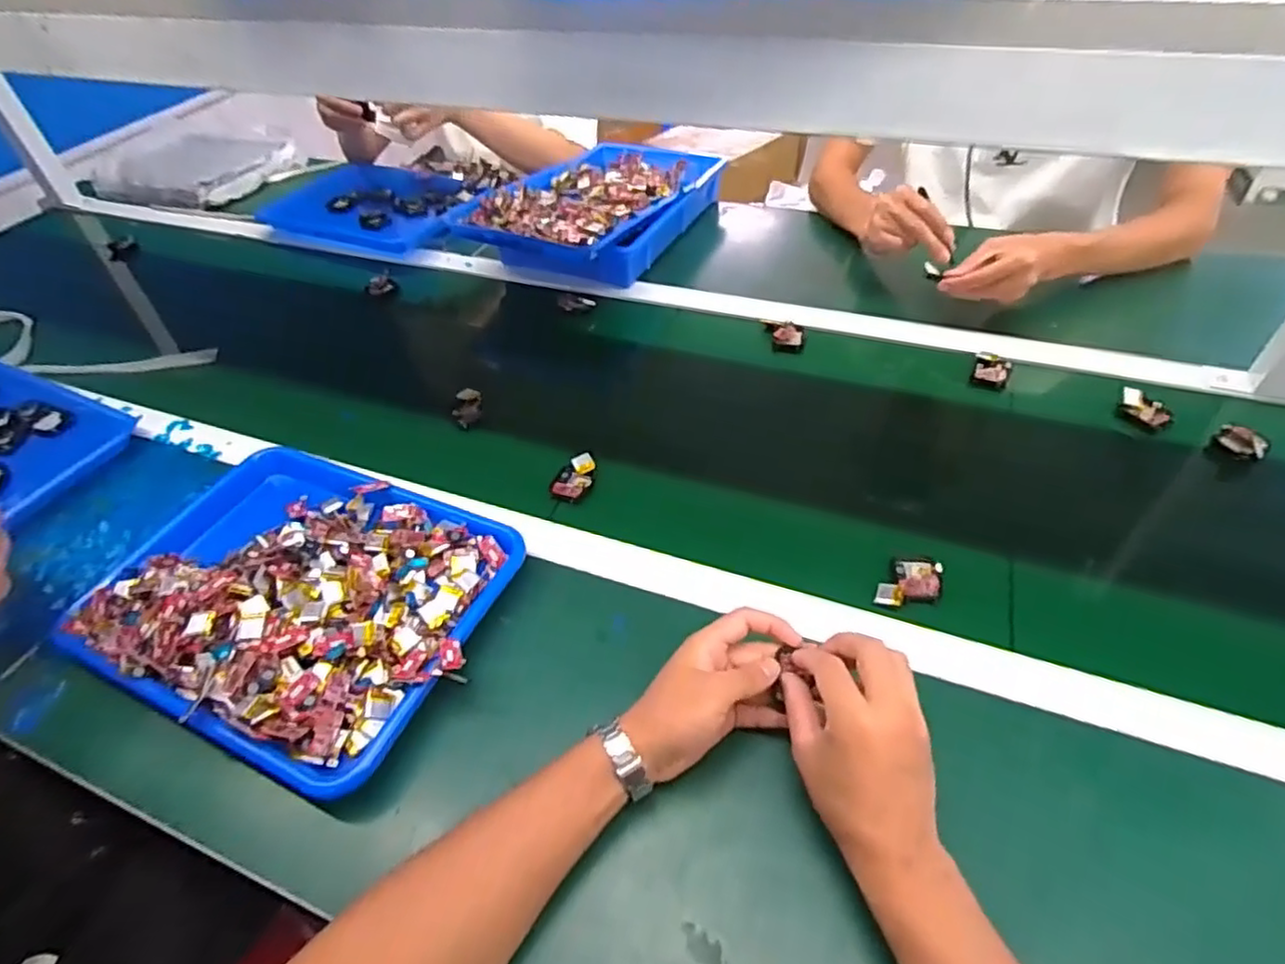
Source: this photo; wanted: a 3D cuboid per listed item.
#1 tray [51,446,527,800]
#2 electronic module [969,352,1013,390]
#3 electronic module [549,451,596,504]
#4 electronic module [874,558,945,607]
[{"bbox_3d":[-0.294,0.093,0.579,0.342,0.072,0.259,18,51,21],"label":"tray"},{"bbox_3d":[0.392,-0.125,0.750,0.036,0.007,0.037,16,93,26],"label":"electronic module"},{"bbox_3d":[-0.068,-0.005,0.673,0.037,0.017,0.055,11,48,15],"label":"electronic module"},{"bbox_3d":[0.225,0.083,0.560,0.047,0.016,0.054,15,50,19],"label":"electronic module"}]

